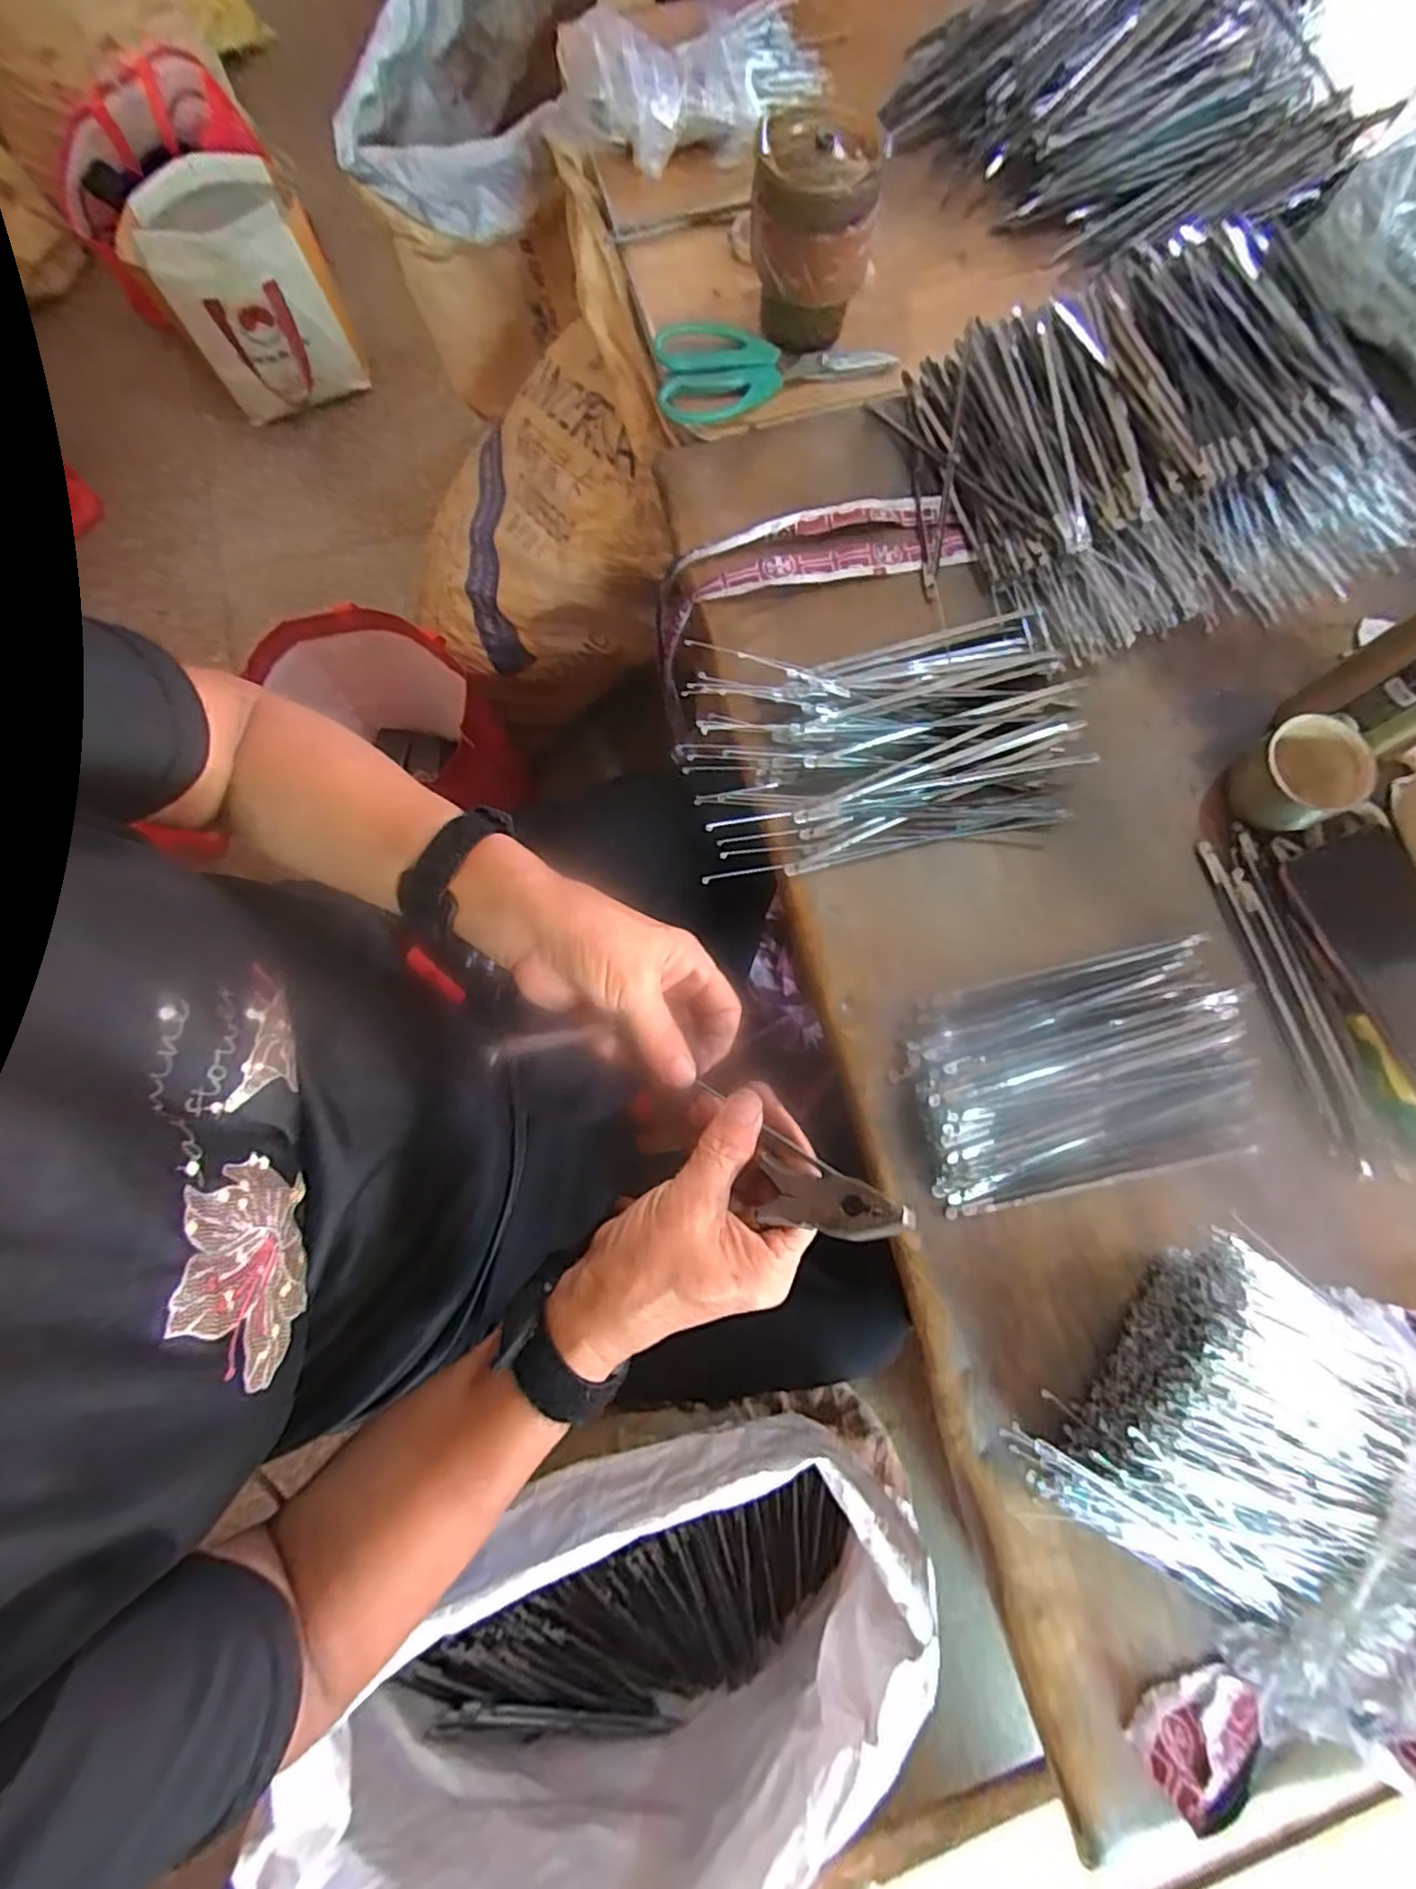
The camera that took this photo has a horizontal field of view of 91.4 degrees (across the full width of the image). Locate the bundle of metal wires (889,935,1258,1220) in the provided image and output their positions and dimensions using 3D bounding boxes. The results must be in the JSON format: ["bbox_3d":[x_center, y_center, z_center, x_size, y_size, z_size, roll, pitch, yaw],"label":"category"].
[{"bbox_3d":[0.222,0.076,0.406,0.206,0.040,0.127,-12,78,-2],"label":"bundle of metal wires"}]

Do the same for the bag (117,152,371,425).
[{"bbox_3d":[-0.711,-1.013,1.093,0.255,0.243,0.189,-31,80,-5],"label":"bag"}]

